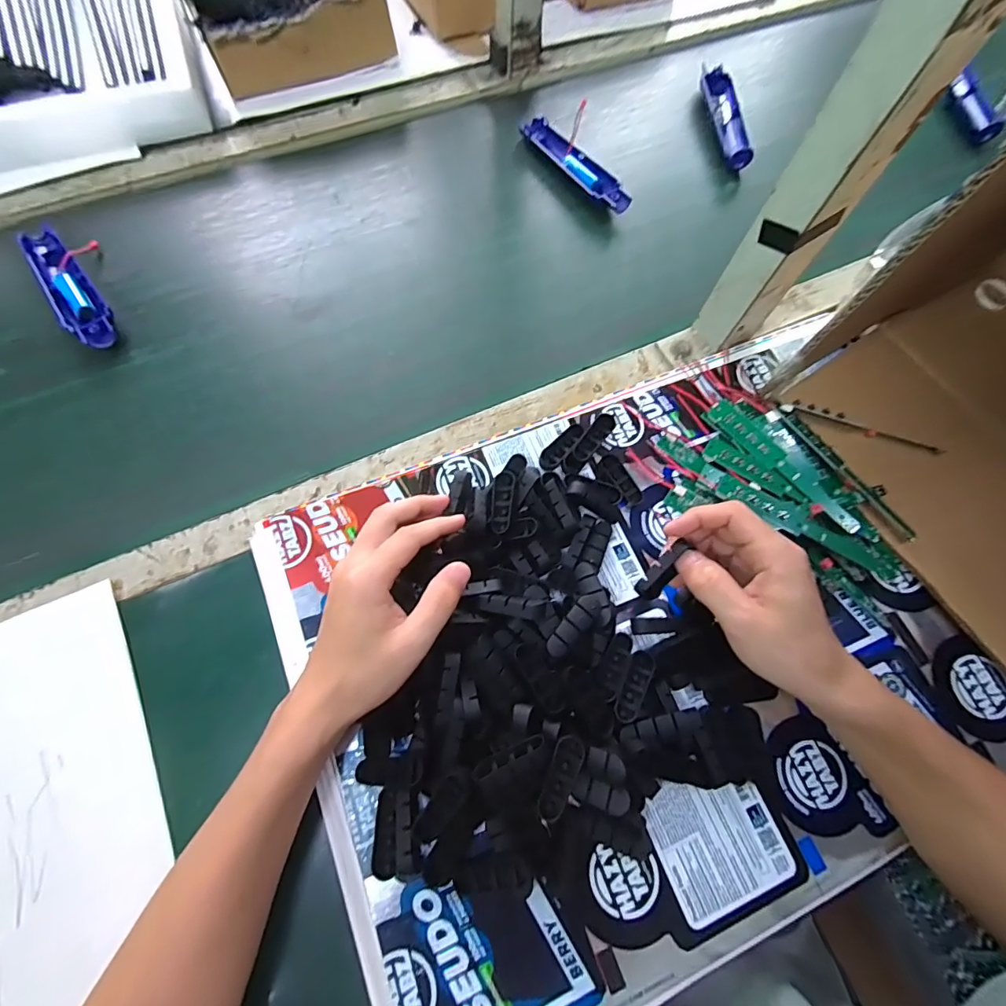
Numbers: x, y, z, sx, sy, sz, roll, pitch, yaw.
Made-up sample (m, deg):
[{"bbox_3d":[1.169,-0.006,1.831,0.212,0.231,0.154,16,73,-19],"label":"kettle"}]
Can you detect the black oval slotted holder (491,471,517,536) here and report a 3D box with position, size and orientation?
[{"bbox_3d":[0.000,-0.002,0.353,0.017,0.007,0.048,5,69,3],"label":"black oval slotted holder"}]

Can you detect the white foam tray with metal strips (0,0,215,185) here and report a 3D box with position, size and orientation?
[{"bbox_3d":[-0.517,-0.531,0.541,0.301,0.085,0.387,-22,71,-11],"label":"white foam tray with metal strips"}]

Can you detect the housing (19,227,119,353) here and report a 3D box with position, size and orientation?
[{"bbox_3d":[-0.414,-0.205,0.451,0.039,0.020,0.168,-39,73,-13],"label":"housing"}]

